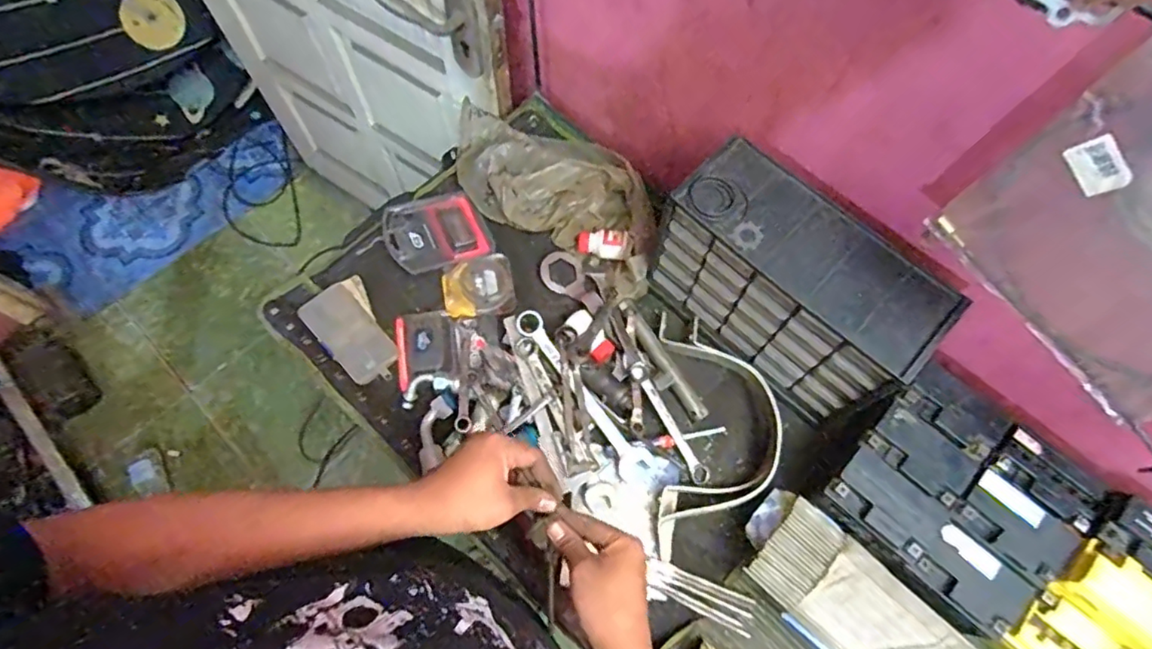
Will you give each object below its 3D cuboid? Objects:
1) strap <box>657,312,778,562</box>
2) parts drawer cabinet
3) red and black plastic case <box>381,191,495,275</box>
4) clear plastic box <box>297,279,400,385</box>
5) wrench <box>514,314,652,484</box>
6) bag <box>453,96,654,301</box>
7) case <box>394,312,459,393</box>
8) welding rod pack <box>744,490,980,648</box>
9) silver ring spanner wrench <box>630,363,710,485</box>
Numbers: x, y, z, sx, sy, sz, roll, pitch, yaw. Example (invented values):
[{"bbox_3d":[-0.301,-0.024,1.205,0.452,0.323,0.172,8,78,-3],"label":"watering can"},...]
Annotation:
[{"bbox_3d":[0.174,0.130,0.718,0.149,0.053,0.292,4,68,-1],"label":"strap"},{"bbox_3d":[0.242,-0.041,0.687,0.284,0.191,0.125,43,73,14],"label":"parts drawer cabinet"},{"bbox_3d":[-0.198,-0.128,0.829,0.130,0.023,0.109,-24,71,-11],"label":"red and black plastic case"},{"bbox_3d":[-0.290,0.013,0.754,0.068,0.019,0.135,-40,75,-16],"label":"clear plastic box"},{"bbox_3d":[0.007,0.089,0.735,0.041,0.010,0.251,-38,84,-10],"label":"wrench"},{"bbox_3d":[-0.016,-0.189,0.829,0.349,0.061,0.168,36,71,11],"label":"bag"},{"bbox_3d":[-0.194,0.029,0.760,0.080,0.028,0.097,-8,69,-6],"label":"case"},{"bbox_3d":[0.332,0.332,0.602,0.361,0.041,0.106,41,72,13],"label":"welding rod pack"},{"bbox_3d":[0.115,0.122,0.726,0.022,0.015,0.164,-30,86,-13],"label":"silver ring spanner wrench"}]

